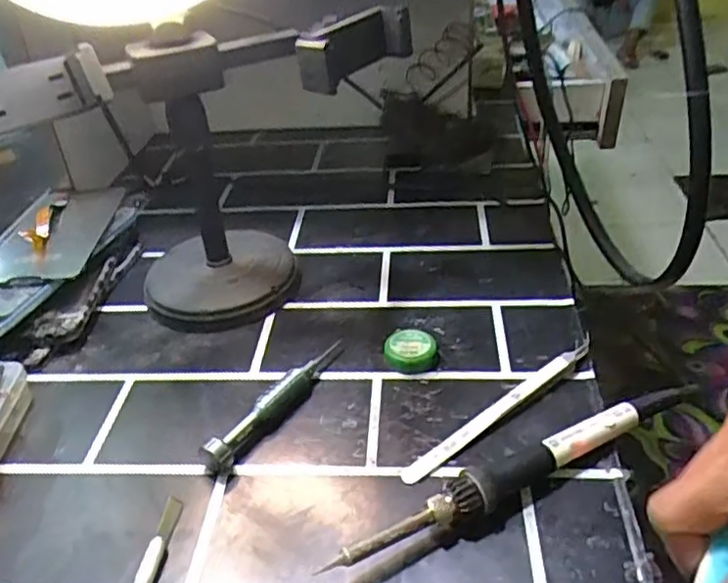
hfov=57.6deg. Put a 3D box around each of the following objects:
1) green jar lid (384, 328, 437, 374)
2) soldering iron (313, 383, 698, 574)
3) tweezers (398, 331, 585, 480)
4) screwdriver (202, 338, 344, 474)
[{"bbox_3d":[0.028,0.036,0.400,0.030,0.013,0.028,-3,35,3],"label":"green jar lid"},{"bbox_3d":[0.077,0.083,0.318,0.204,0.021,0.020,-21,38,-21],"label":"soldering iron"},{"bbox_3d":[0.078,0.060,0.361,0.143,0.008,0.011,-27,40,-28],"label":"tweezers"},{"bbox_3d":[-0.044,0.058,0.371,0.018,0.018,0.113,16,40,28],"label":"screwdriver"}]

